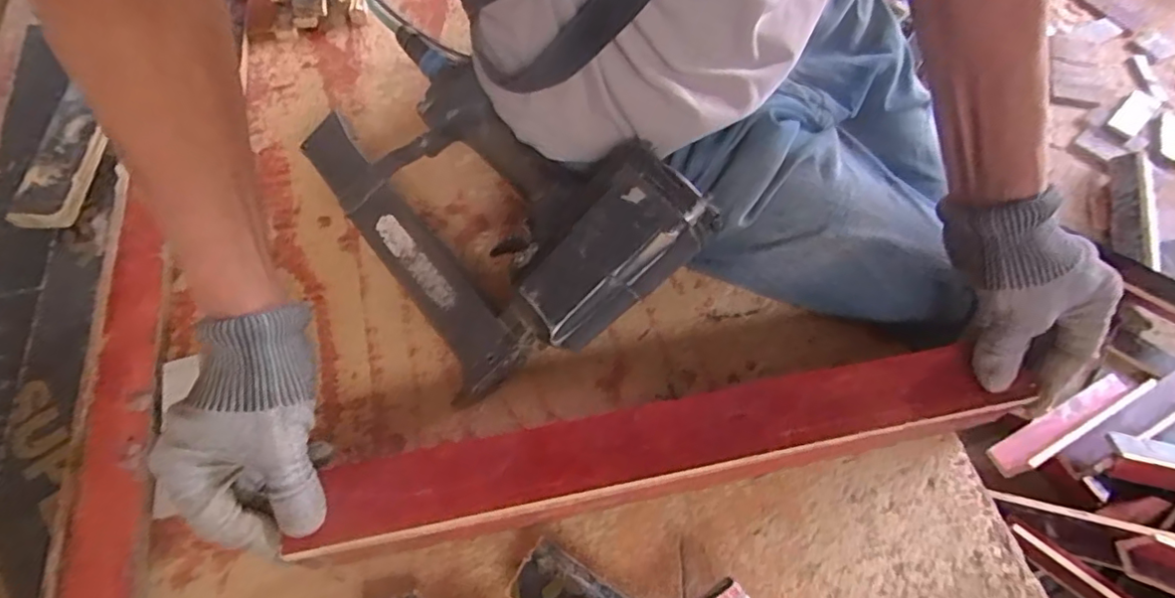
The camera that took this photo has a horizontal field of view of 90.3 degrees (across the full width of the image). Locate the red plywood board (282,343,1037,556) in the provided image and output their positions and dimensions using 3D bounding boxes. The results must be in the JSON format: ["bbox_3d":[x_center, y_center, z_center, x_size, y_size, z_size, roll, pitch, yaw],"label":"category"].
[{"bbox_3d":[0.060,0.094,0.388,0.448,0.018,0.059,-9,62,-7],"label":"red plywood board"}]

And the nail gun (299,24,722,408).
[{"bbox_3d":[-0.083,-0.092,0.488,0.225,0.070,0.338,-46,67,8],"label":"nail gun"}]

